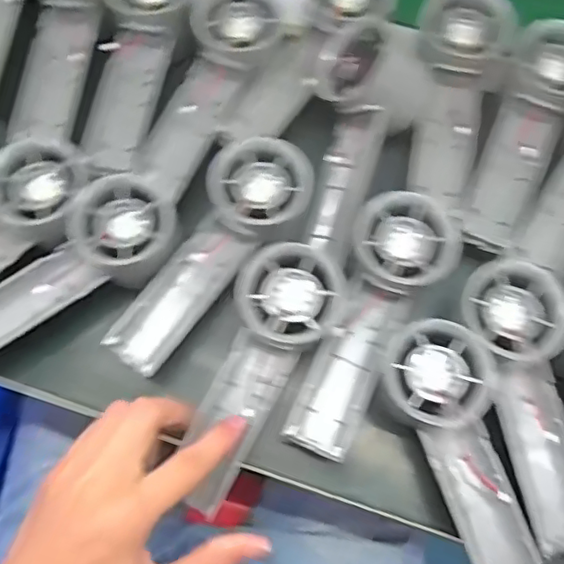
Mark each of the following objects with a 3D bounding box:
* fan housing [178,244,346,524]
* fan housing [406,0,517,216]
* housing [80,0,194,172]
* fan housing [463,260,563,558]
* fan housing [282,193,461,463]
[{"bbox_3d":[-0.015,0.054,0.338,0.057,0.023,0.156,23,88,5],"label":"fan housing"},{"bbox_3d":[0.112,-0.125,0.386,0.060,0.034,0.140,15,74,3],"label":"fan housing"},{"bbox_3d":[-0.097,-0.153,0.395,0.053,0.025,0.161,7,74,1],"label":"housing"},{"bbox_3d":[0.147,0.067,0.329,0.055,0.032,0.157,-14,74,-5],"label":"fan housing"},{"bbox_3d":[0.051,0.023,0.342,0.056,0.023,0.158,25,75,6],"label":"fan housing"}]

